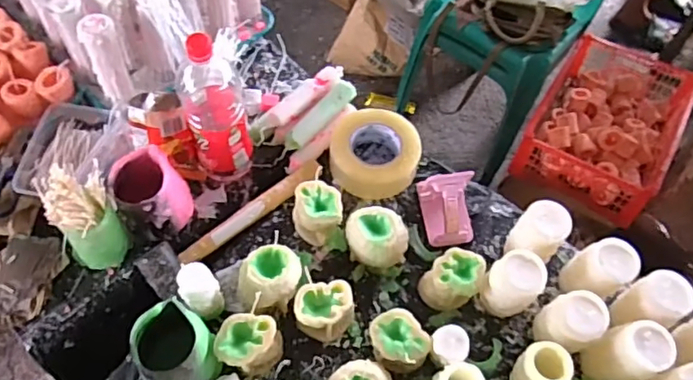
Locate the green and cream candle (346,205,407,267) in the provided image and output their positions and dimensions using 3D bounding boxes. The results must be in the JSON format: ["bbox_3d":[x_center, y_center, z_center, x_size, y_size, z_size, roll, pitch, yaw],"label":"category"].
[{"bbox_3d":[0.041,0.069,0.764,0.069,0.070,0.076,-32,65,-19],"label":"green and cream candle"}]

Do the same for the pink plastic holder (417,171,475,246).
[{"bbox_3d":[0.144,0.027,0.794,0.080,0.082,0.076,5,59,1],"label":"pink plastic holder"}]

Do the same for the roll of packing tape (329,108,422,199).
[{"bbox_3d":[0.043,-0.057,0.853,0.131,0.051,0.128,1,59,-2],"label":"roll of packing tape"}]

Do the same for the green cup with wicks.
[{"bbox_3d":[-0.333,0.038,0.725,0.075,0.142,0.085,-13,61,-10],"label":"green cup with wicks"}]

